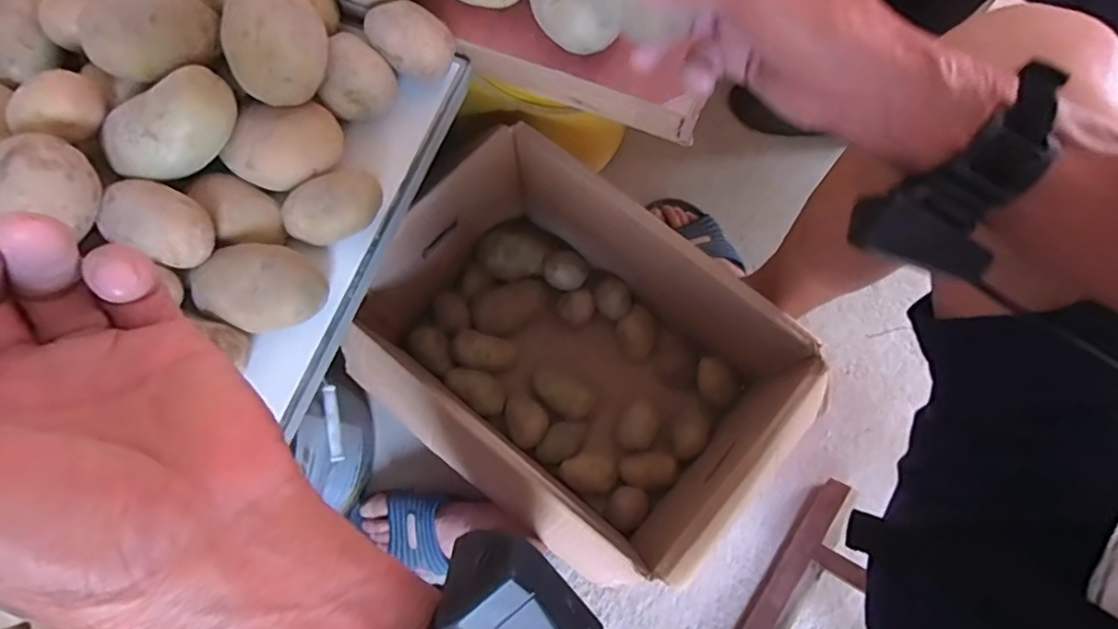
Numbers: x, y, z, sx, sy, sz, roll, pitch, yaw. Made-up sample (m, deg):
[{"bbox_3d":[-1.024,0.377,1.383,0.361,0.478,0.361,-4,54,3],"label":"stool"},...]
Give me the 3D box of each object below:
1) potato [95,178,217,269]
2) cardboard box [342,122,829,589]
[{"bbox_3d":[-0.254,-0.058,0.384,0.067,0.035,0.044,22,75,6],"label":"potato"},{"bbox_3d":[0.019,0.050,0.680,0.419,0.230,0.281,39,78,10],"label":"cardboard box"}]

